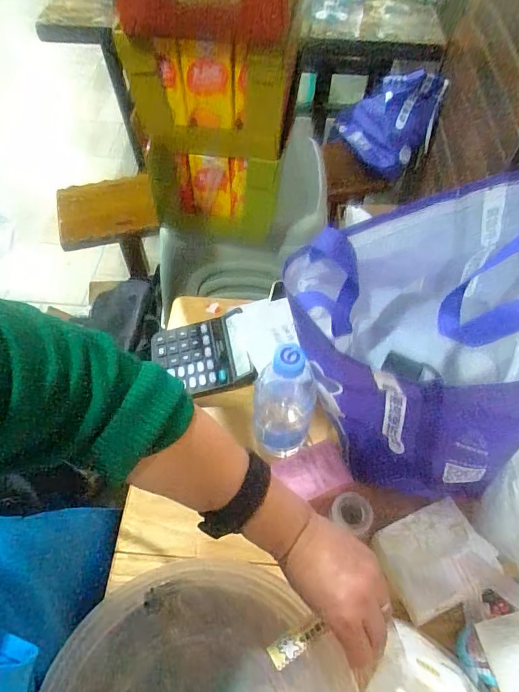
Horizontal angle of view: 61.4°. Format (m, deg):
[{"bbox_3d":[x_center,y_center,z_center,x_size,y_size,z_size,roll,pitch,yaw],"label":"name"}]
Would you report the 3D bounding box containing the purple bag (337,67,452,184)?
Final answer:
[{"bbox_3d":[0.376,-0.686,1.313,0.175,0.241,0.252,-25,56,-20],"label":"purple bag"}]

